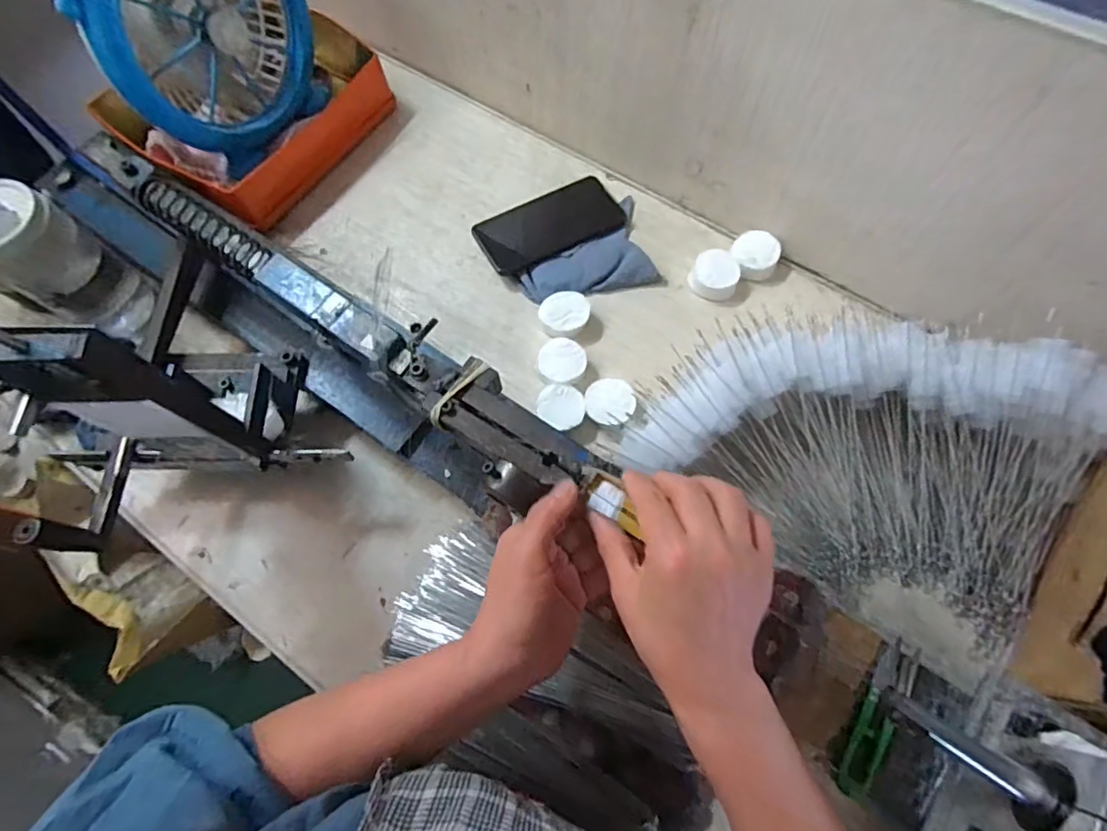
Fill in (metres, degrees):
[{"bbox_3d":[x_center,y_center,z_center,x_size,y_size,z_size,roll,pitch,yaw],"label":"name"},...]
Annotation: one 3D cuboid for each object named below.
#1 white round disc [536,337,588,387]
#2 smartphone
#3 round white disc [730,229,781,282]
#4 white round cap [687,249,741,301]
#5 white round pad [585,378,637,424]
[{"bbox_3d":[0.008,-0.050,0.550,0.048,0.022,0.050,0,70,0],"label":"white round disc"},{"bbox_3d":[-0.004,-0.209,0.601,0.158,0.004,0.079,-28,73,-13],"label":"smartphone"},{"bbox_3d":[0.214,-0.172,0.588,0.049,0.029,0.046,0,70,0],"label":"round white disc"},{"bbox_3d":[0.171,-0.147,0.581,0.049,0.024,0.050,0,70,0],"label":"white round cap"},{"bbox_3d":[0.054,-0.012,0.529,0.047,0.024,0.047,0,70,0],"label":"white round pad"}]

